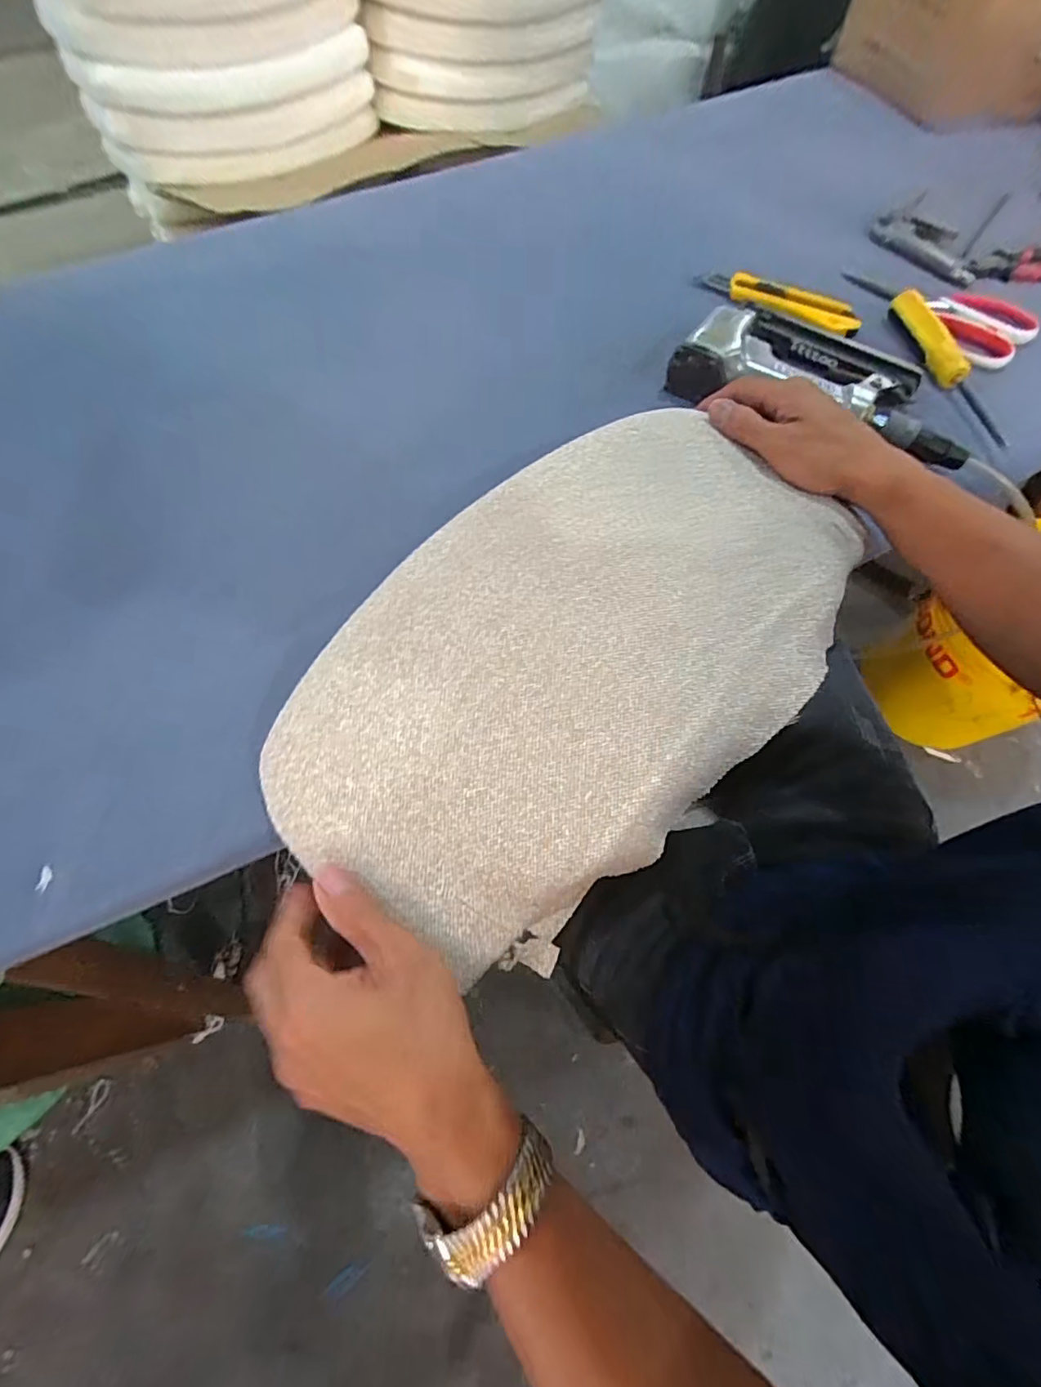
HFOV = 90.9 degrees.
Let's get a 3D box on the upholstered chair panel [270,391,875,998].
[{"bbox_3d":[0.041,-0.032,0.317,0.217,0.058,0.383,41,71,18],"label":"upholstered chair panel"}]

